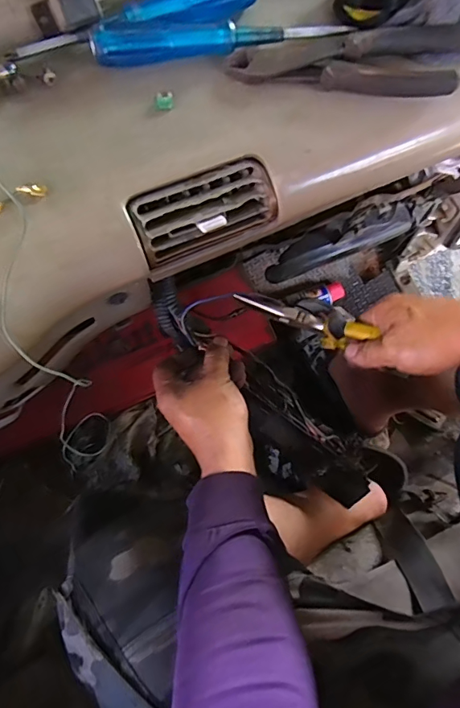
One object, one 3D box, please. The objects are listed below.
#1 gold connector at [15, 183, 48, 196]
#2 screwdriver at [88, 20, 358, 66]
[{"bbox_3d":[-0.134,-0.111,0.317,0.019,0.004,0.008,9,72,1],"label":"gold connector"},{"bbox_3d":[-0.007,-0.234,0.345,0.185,0.020,0.021,-10,72,-5],"label":"screwdriver"}]

